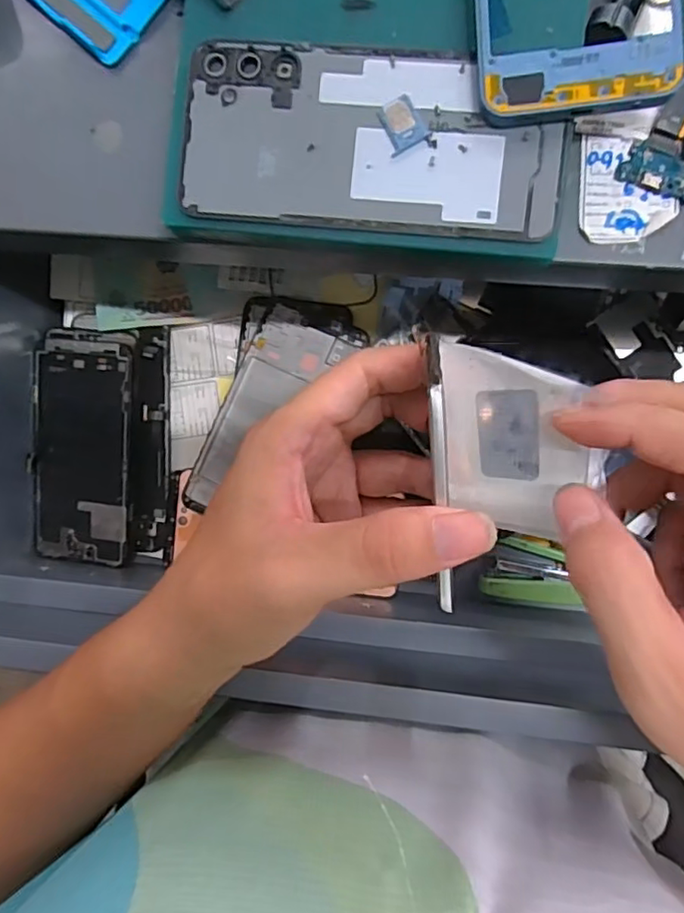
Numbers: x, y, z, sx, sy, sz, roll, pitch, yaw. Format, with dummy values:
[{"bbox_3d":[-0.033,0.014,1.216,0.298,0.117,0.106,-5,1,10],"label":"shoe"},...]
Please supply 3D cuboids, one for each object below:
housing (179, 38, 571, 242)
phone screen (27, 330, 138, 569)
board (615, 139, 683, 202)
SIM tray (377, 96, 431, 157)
[{"bbox_3d":[0.012,-0.130,0.241,0.152,0.004,0.072,6,93,5],"label":"housing"},{"bbox_3d":[-0.181,-0.005,0.416,0.073,0.011,0.162,5,99,11],"label":"phone screen"},{"bbox_3d":[0.141,-0.117,0.245,0.045,0.004,0.020,23,92,5],"label":"board"},{"bbox_3d":[0.024,-0.134,0.237,0.016,0.004,0.020,-27,87,4],"label":"SIM tray"}]

